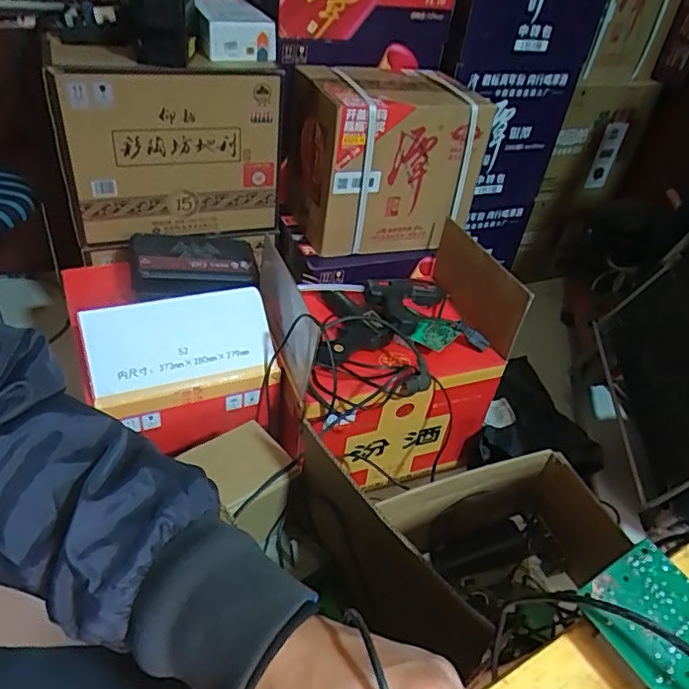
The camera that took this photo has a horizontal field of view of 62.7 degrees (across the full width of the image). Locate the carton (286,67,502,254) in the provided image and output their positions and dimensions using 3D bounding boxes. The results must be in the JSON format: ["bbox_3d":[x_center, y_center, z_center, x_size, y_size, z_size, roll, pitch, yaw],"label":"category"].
[{"bbox_3d":[0.070,-0.341,1.120,0.343,0.329,0.202,-8,42,-18],"label":"carton"}]

